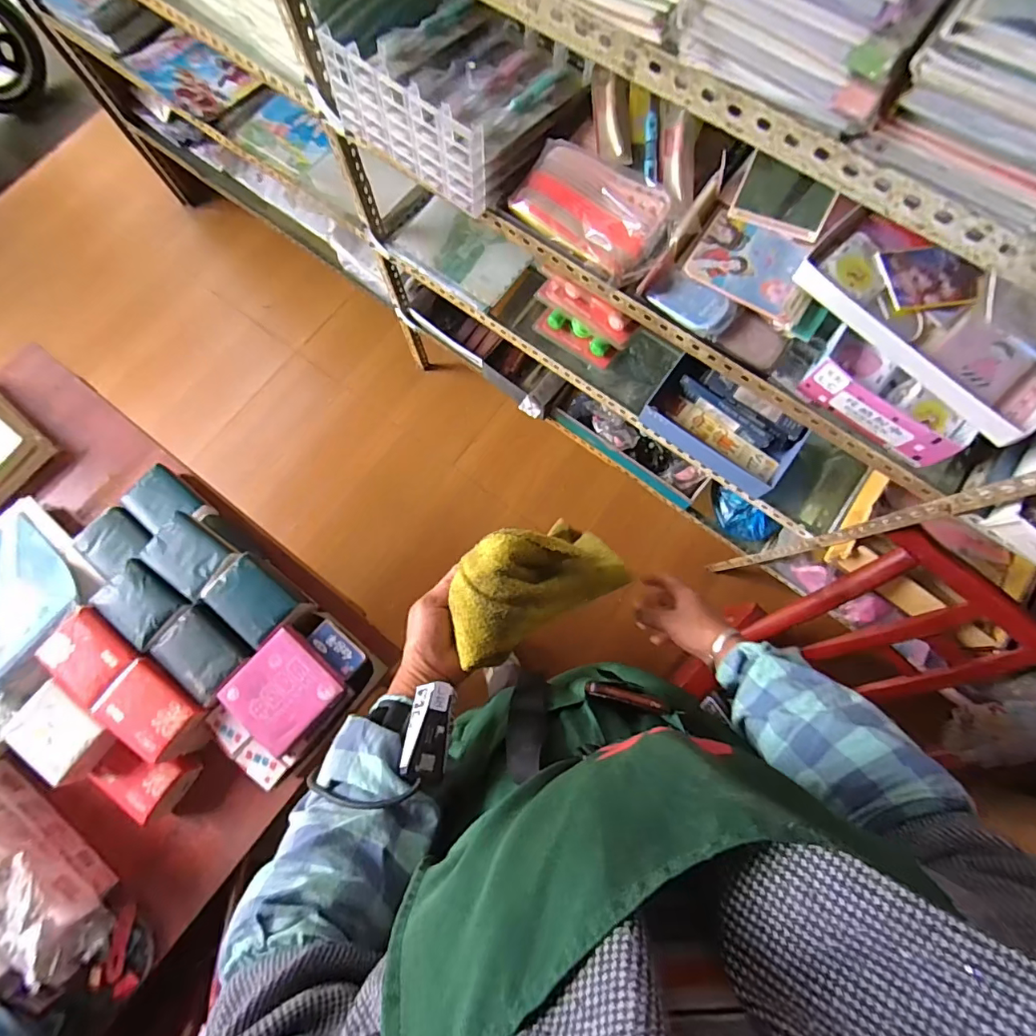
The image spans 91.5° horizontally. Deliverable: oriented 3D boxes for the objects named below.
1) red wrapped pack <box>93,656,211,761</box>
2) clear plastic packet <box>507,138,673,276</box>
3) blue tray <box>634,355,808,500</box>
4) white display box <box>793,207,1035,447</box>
[{"bbox_3d":[-0.504,0.270,0.713,0.131,0.062,0.092,37,81,9],"label":"red wrapped pack"},{"bbox_3d":[0.099,-0.407,0.660,0.203,0.036,0.117,37,81,9],"label":"clear plastic packet"},{"bbox_3d":[0.354,-0.158,0.873,0.251,0.065,0.133,36,80,8],"label":"blue tray"},{"bbox_3d":[0.482,-0.232,0.575,0.138,0.043,0.299,-42,80,-8],"label":"white display box"}]

